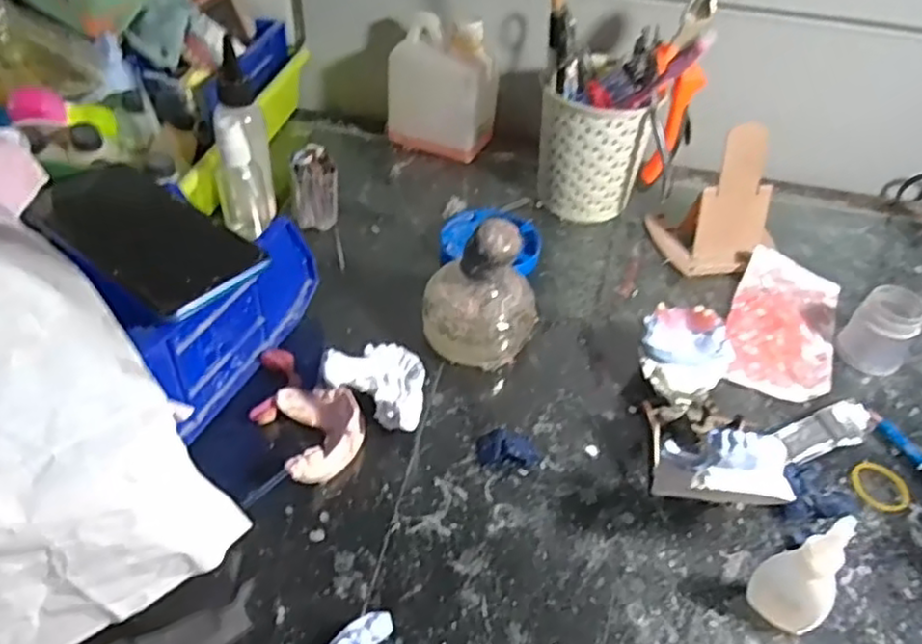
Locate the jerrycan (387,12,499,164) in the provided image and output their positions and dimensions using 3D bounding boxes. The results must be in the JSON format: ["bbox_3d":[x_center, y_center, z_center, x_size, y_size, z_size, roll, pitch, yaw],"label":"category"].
[{"bbox_3d":[-0.017,-0.219,0.657,0.088,0.122,0.069,21,46,17],"label":"jerrycan"}]

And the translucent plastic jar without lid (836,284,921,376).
[{"bbox_3d":[0.300,0.006,0.490,0.040,0.053,0.040,2,44,-2],"label":"translucent plastic jar without lid"}]

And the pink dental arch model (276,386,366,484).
[{"bbox_3d":[-0.083,0.067,0.421,0.047,0.025,0.069,-9,45,-14],"label":"pink dental arch model"}]

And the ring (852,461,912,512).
[{"bbox_3d":[0.258,0.101,0.424,0.033,0.005,0.033,2,44,-2],"label":"ring"}]

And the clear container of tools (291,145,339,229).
[{"bbox_3d":[-0.120,-0.110,0.575,0.034,0.067,0.034,-6,45,-11],"label":"clear container of tools"}]

